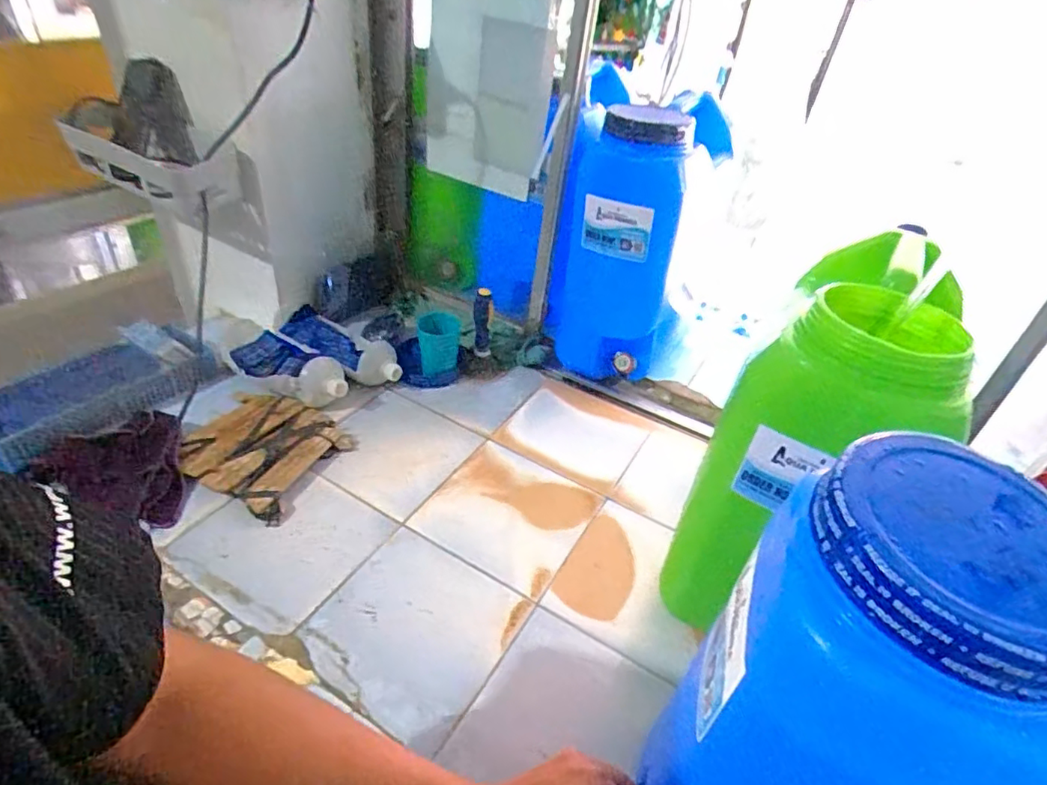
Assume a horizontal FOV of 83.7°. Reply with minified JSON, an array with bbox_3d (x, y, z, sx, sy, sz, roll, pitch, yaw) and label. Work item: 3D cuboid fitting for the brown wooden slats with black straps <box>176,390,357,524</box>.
[{"bbox_3d":[-0.367,0.075,0.824,0.204,0.035,0.191,21,40,16],"label":"brown wooden slats with black straps"}]

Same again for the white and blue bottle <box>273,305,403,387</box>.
[{"bbox_3d":[-0.312,-0.073,1.002,0.246,0.060,0.100,25,41,21],"label":"white and blue bottle"}]

